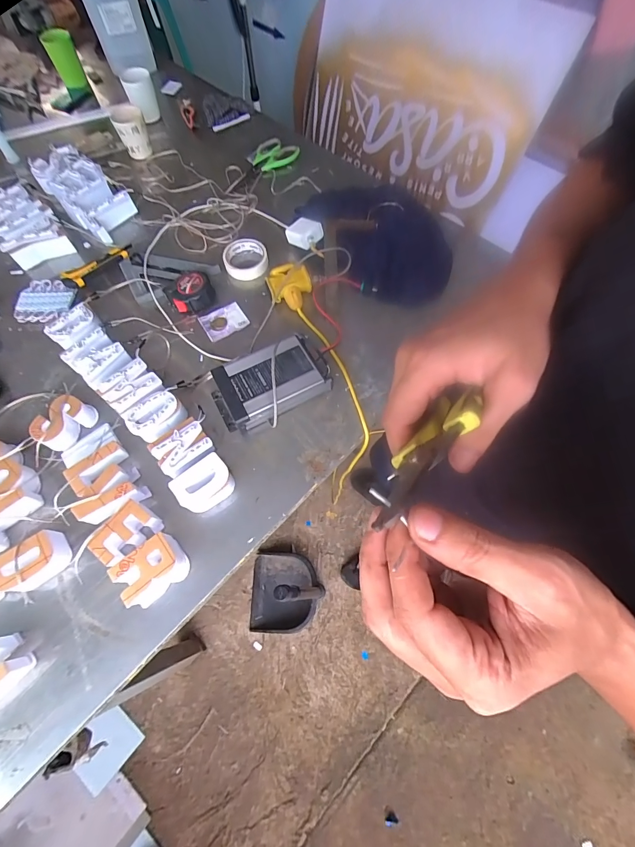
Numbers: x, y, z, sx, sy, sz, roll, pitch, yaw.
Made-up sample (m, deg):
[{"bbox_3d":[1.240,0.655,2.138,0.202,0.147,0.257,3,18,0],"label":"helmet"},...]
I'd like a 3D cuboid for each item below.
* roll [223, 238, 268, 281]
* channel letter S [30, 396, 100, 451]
[{"bbox_3d":[-0.150,-0.346,0.778,0.088,0.031,0.083,0,66,-1],"label":"roll"},{"bbox_3d":[-0.422,-0.004,0.618,0.060,0.044,0.092,27,68,11],"label":"channel letter S"}]

